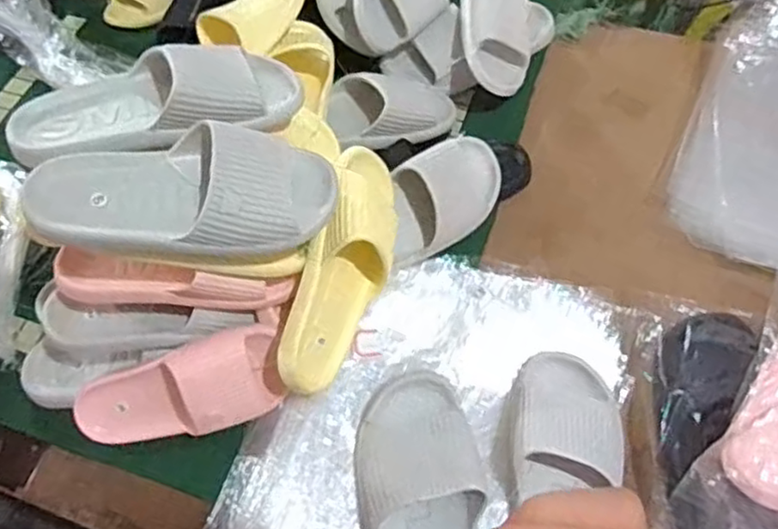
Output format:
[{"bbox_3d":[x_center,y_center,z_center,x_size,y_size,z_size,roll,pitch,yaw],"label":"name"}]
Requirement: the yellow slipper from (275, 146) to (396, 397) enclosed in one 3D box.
[{"bbox_3d":[-0.045,0.006,0.713,0.077,0.114,0.265,16,81,12],"label":"yellow slipper"}]

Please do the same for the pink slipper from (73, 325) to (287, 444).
[{"bbox_3d":[-0.216,0.132,0.716,0.234,0.062,0.099,-14,95,4],"label":"pink slipper"}]

